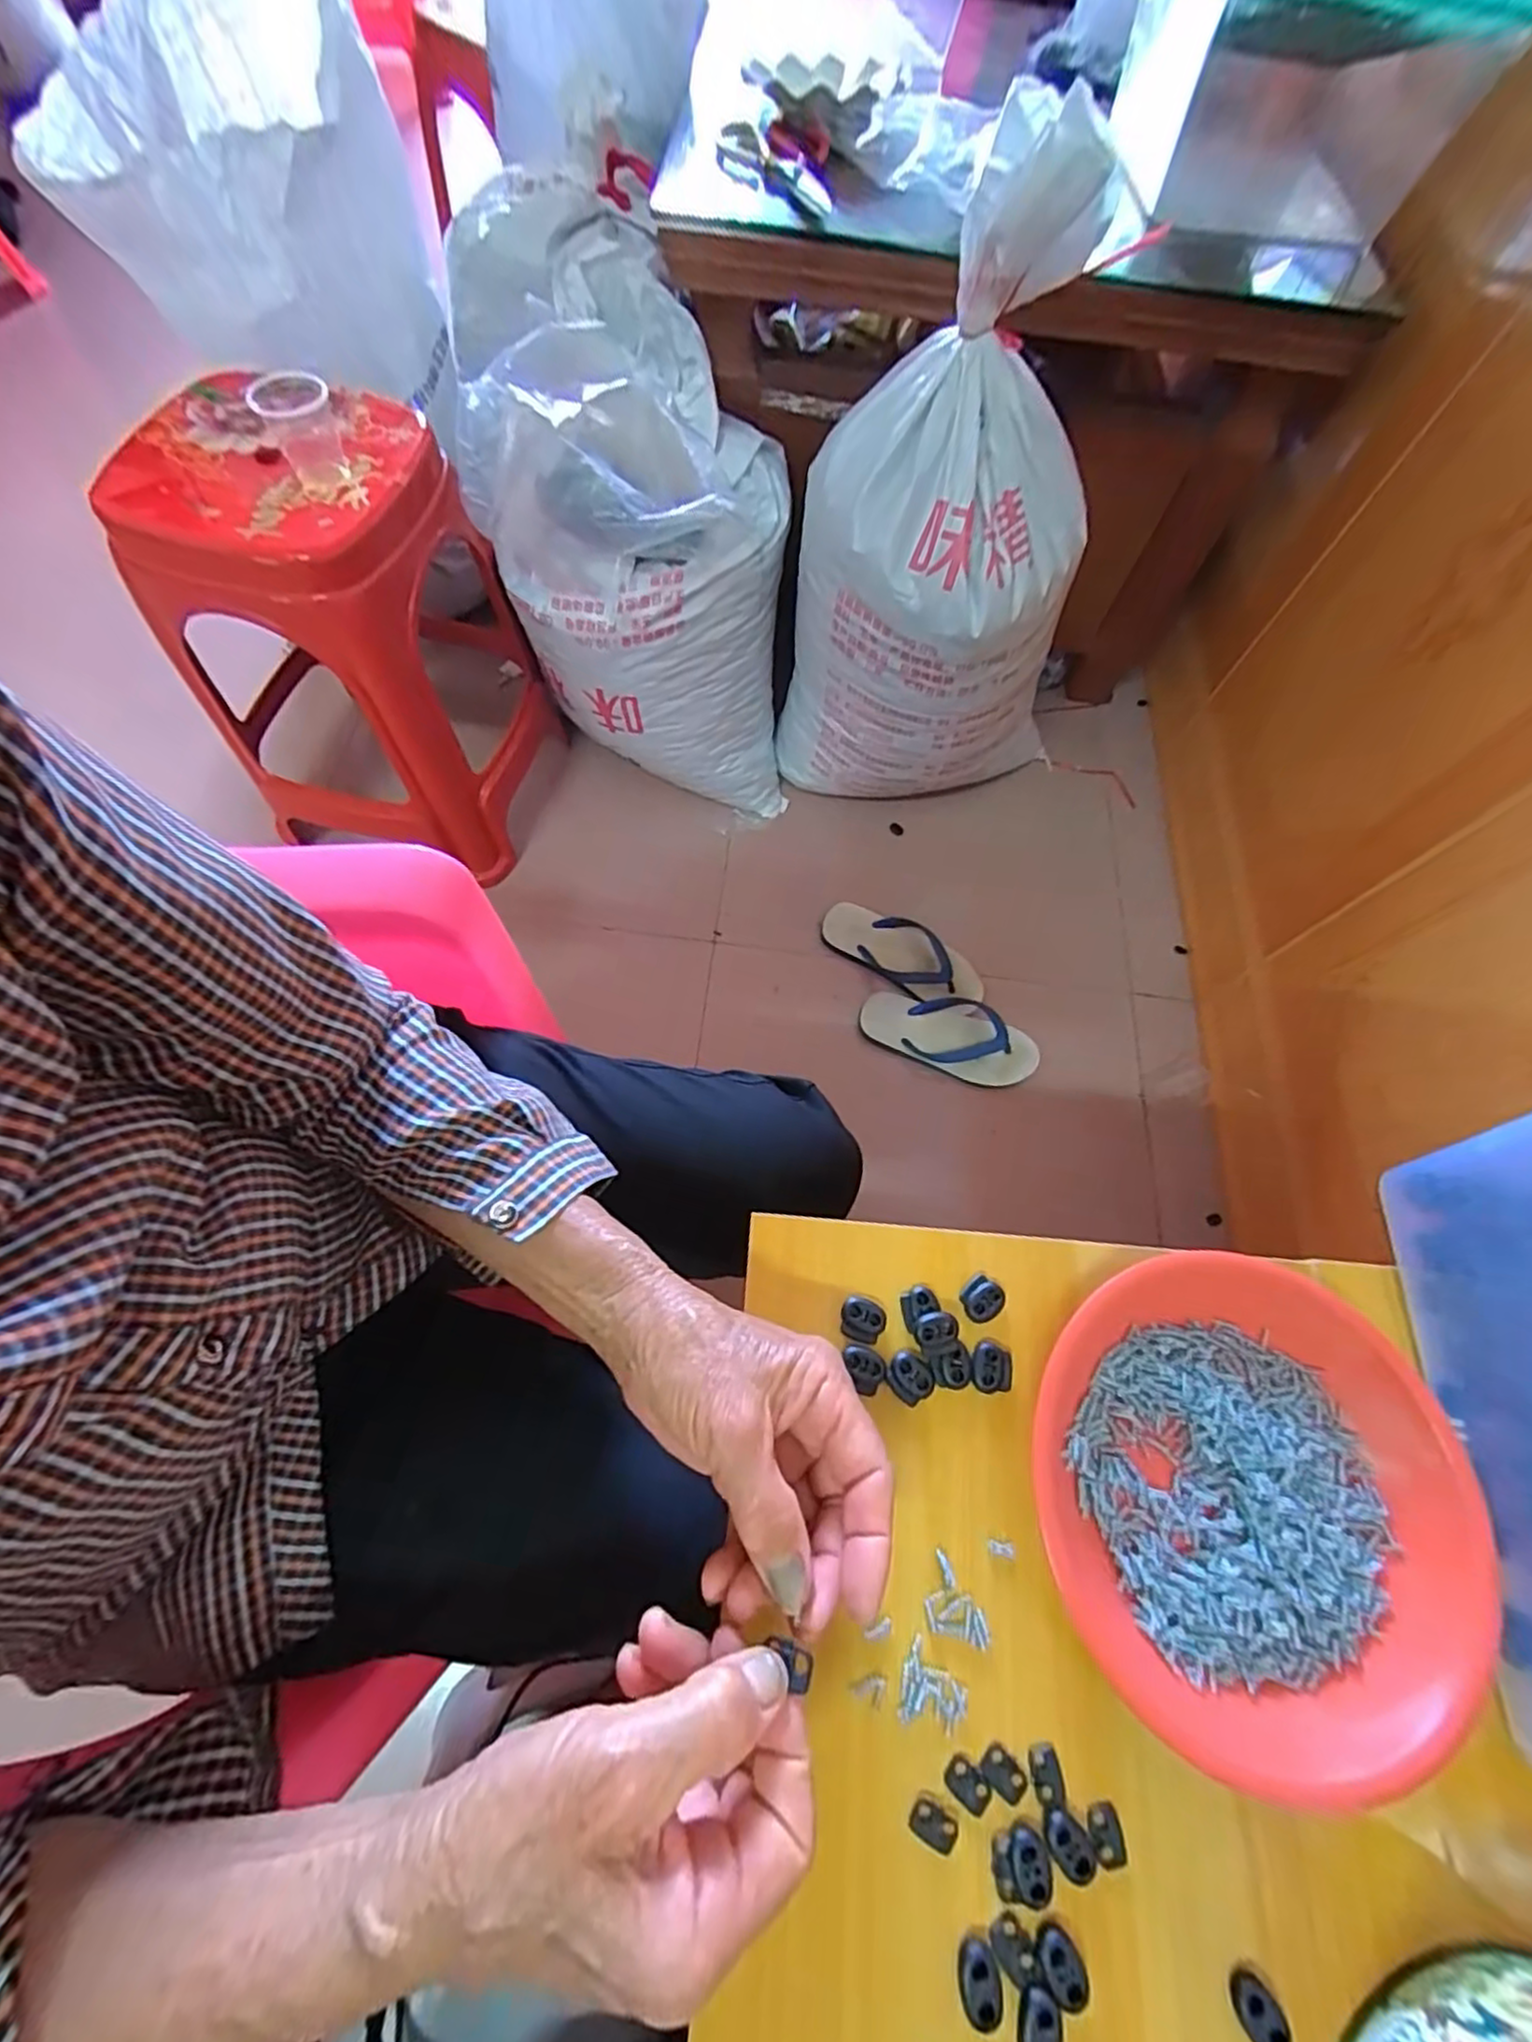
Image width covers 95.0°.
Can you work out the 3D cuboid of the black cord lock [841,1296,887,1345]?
[{"bbox_3d":[0.047,0.145,0.340,0.022,0.006,0.019,17,67,4],"label":"black cord lock"}]

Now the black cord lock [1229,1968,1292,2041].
[{"bbox_3d":[0.183,0.366,0.257,0.015,0.005,0.021,-33,73,-16],"label":"black cord lock"}]

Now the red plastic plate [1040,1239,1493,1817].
[{"bbox_3d":[0.214,0.209,0.313,0.188,0.025,0.185,1,67,-3],"label":"red plastic plate"}]

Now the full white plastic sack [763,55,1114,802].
[{"bbox_3d":[0.229,-0.538,0.834,0.323,0.615,0.286,33,69,10],"label":"full white plastic sack"}]

